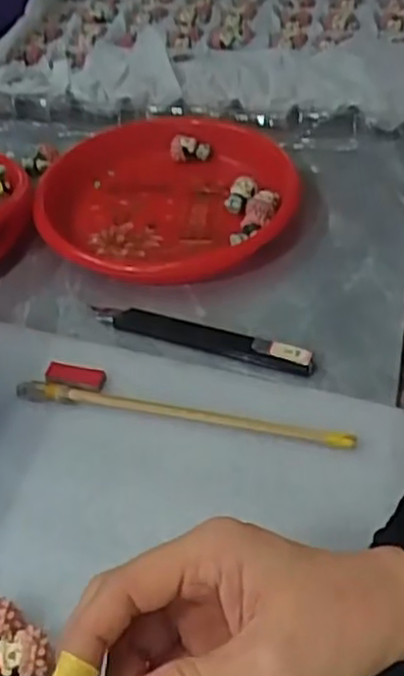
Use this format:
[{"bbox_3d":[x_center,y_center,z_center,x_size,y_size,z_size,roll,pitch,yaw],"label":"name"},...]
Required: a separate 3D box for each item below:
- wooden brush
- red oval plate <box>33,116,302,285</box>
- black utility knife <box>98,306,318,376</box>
[{"bbox_3d":[-0.012,0.040,0.392,0.181,0.008,0.010,8,46,10],"label":"wooden brush"},{"bbox_3d":[-0.023,-0.101,0.519,0.170,0.026,0.182,5,45,7],"label":"red oval plate"},{"bbox_3d":[-0.002,-0.004,0.430,0.136,0.012,0.017,15,47,16],"label":"black utility knife"}]

